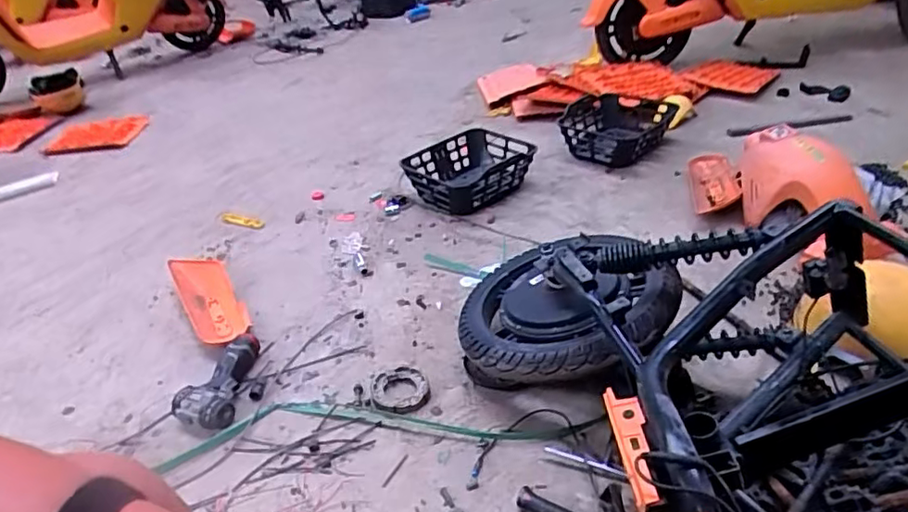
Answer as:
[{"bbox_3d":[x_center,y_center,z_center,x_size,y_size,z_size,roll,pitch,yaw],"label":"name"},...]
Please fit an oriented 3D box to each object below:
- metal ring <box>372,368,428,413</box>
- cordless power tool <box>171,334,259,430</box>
[{"bbox_3d":[-0.098,0.244,1.081,0.104,0.016,0.105,-4,34,3],"label":"metal ring"},{"bbox_3d":[-0.440,0.234,1.112,0.112,0.054,0.202,-1,34,7],"label":"cordless power tool"}]

